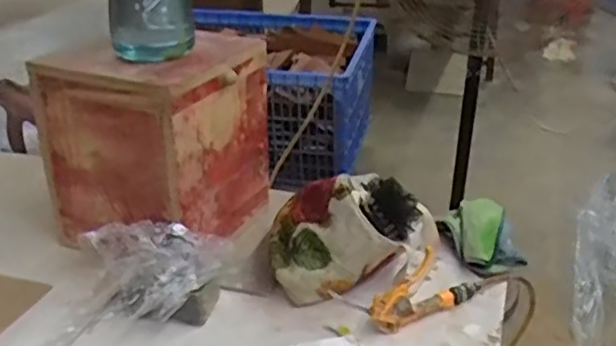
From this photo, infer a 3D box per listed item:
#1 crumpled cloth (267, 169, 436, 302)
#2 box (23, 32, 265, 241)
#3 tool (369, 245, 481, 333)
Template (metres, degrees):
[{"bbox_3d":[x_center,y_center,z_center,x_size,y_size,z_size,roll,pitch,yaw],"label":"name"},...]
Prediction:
[{"bbox_3d":[0.069,0.079,0.952,0.241,0.142,0.178,2,31,5],"label":"crumpled cloth"},{"bbox_3d":[-0.228,-0.061,1.023,0.263,0.272,0.250,13,33,22],"label":"box"},{"bbox_3d":[0.163,0.155,0.901,0.182,0.076,0.043,-20,35,-29],"label":"tool"}]

